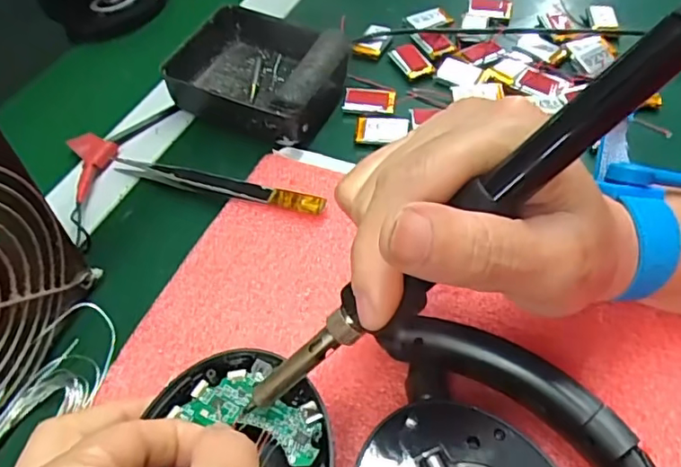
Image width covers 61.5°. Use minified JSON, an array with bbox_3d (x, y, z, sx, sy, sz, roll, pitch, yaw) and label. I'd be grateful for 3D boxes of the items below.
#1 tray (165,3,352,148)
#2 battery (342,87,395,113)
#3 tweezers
[{"bbox_3d":[-0.047,-0.100,0.353,0.095,0.033,0.086,14,54,13],"label":"tray"},{"bbox_3d":[0.018,-0.084,0.357,0.032,0.004,0.022,9,53,10],"label":"battery"},{"bbox_3d":[-0.069,-0.028,0.307,0.129,0.008,0.014,14,54,13],"label":"tweezers"}]

